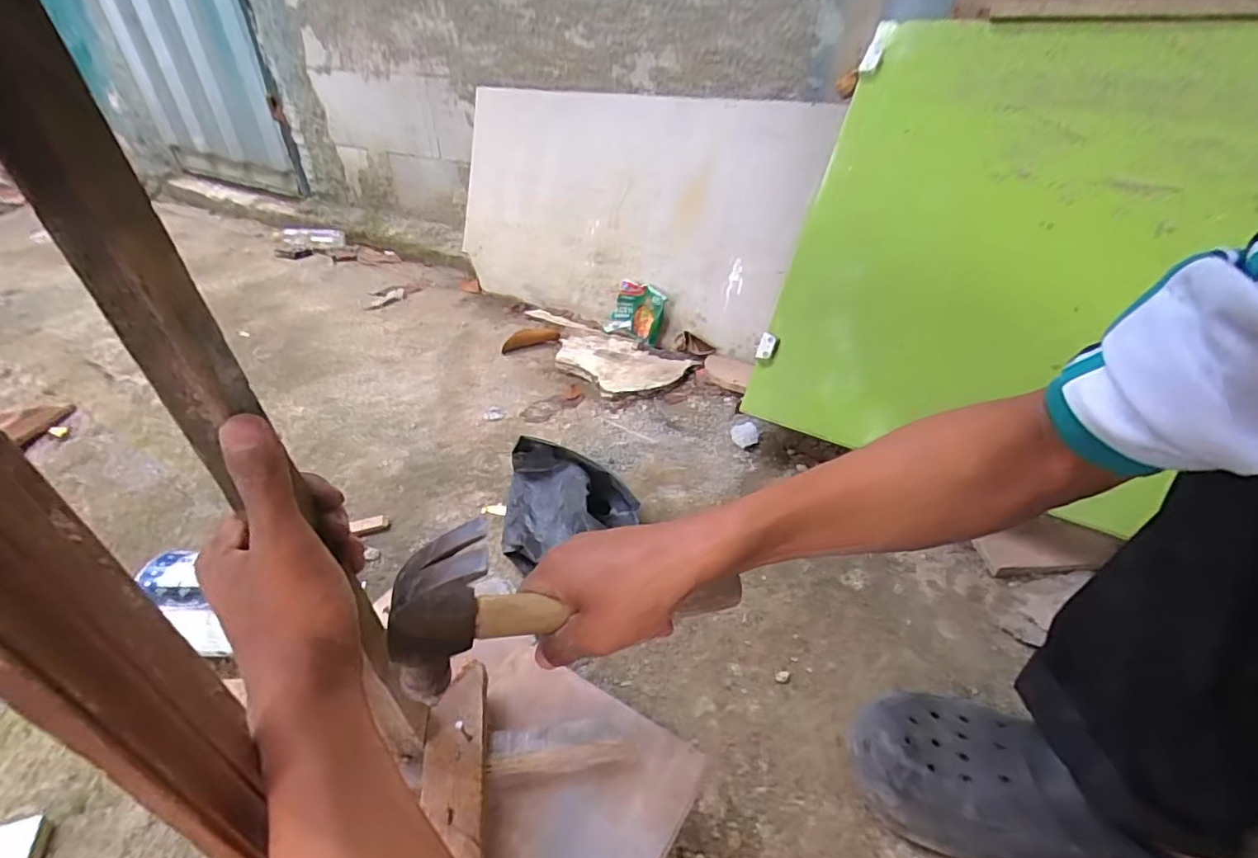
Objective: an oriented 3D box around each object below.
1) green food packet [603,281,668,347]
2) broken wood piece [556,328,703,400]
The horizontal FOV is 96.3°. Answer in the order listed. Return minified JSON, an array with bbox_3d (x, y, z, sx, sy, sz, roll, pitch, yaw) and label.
[{"bbox_3d":[0.014,-0.247,1.179,0.079,0.097,0.117,-31,46,-34],"label":"green food packet"},{"bbox_3d":[-0.038,-0.138,1.124,0.309,0.020,0.192,22,42,27],"label":"broken wood piece"}]

